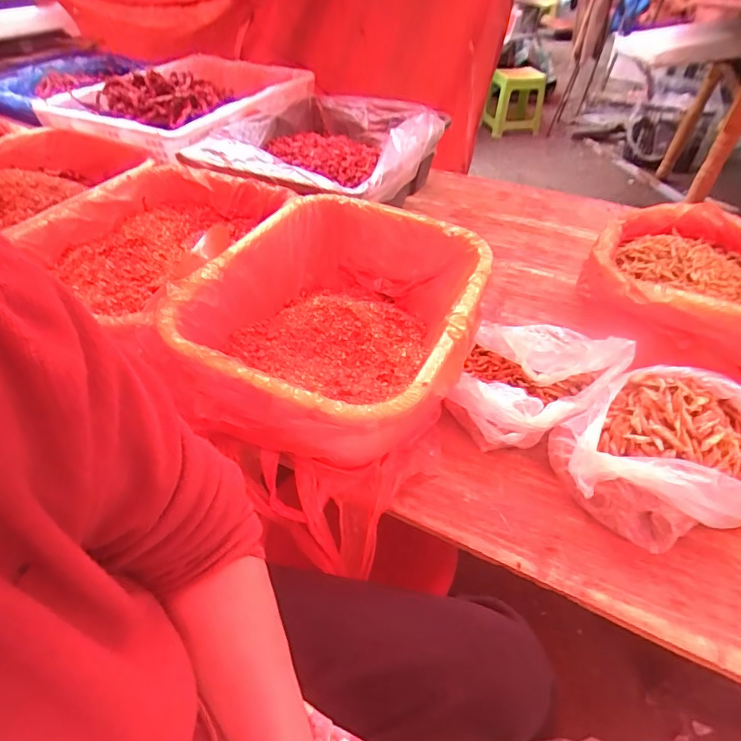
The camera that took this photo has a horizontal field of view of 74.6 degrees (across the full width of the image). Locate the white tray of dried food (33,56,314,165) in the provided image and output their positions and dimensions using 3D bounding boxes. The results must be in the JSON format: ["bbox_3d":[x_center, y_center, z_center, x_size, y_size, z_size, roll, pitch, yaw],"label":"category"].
[{"bbox_3d":[-0.404,-0.622,1.085,0.399,0.073,0.516,21,46,18],"label":"white tray of dried food"}]

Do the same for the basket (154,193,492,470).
[{"bbox_3d":[-0.032,-0.059,0.621,0.306,0.141,0.388,16,45,15],"label":"basket"}]

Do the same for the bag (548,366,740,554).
[{"bbox_3d":[0.319,0.089,0.531,0.240,0.080,0.175,-10,44,-11],"label":"bag"}]

